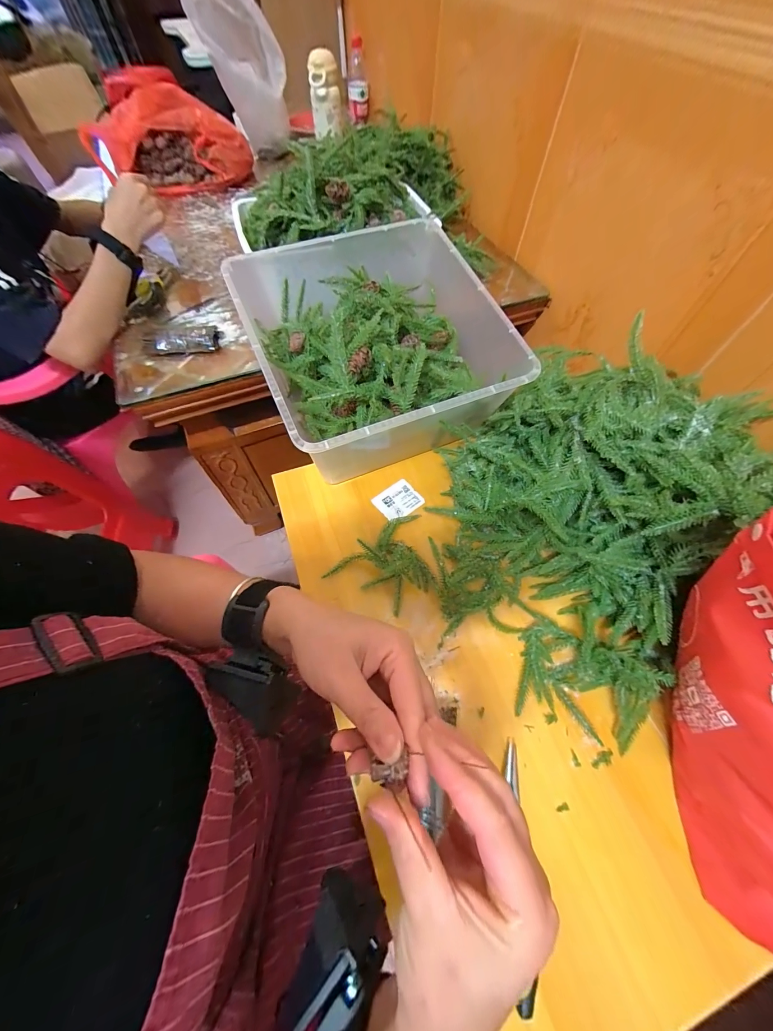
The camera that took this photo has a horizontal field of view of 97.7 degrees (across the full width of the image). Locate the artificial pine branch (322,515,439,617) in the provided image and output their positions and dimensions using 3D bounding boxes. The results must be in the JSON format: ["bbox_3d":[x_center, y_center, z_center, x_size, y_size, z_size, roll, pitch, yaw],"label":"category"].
[{"bbox_3d":[0.009,0.055,0.395,0.137,0.045,0.096,-36,67,-18],"label":"artificial pine branch"}]

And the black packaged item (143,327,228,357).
[{"bbox_3d":[-0.329,-0.281,0.548,0.120,0.023,0.035,-6,61,-3],"label":"black packaged item"}]

